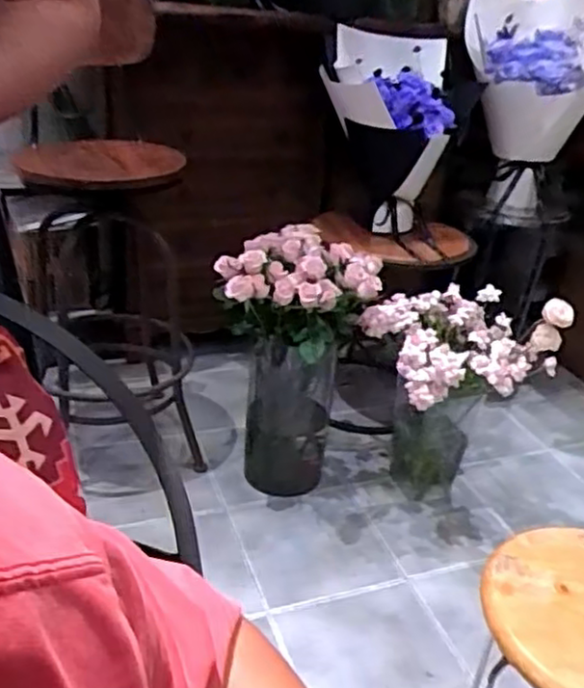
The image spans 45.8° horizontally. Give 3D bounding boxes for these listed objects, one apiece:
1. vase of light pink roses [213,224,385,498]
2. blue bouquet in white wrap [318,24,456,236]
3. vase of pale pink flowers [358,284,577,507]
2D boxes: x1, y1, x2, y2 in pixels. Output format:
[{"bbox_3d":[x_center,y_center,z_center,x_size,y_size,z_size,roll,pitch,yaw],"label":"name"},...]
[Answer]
[{"bbox_3d":[0.004,0.067,1.531,0.296,0.588,0.284,16,30,20],"label":"vase of light pink roses"},{"bbox_3d":[0.225,-0.519,1.725,0.309,0.431,0.307,6,28,1],"label":"blue bouquet in white wrap"},{"bbox_3d":[0.317,0.117,1.566,0.335,0.524,0.341,-1,29,-12],"label":"vase of pale pink flowers"}]

